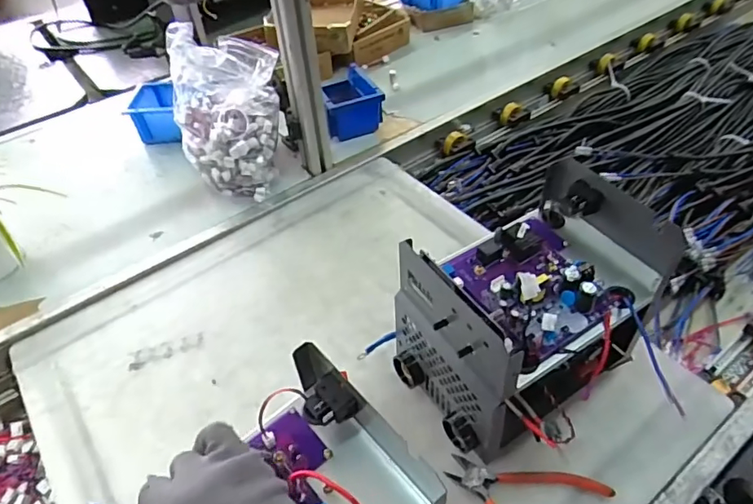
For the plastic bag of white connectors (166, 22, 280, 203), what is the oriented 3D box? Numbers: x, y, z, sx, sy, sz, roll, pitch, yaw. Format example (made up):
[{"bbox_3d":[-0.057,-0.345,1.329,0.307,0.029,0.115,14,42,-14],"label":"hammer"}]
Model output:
[{"bbox_3d":[-0.221,-0.204,0.810,0.160,0.203,0.175,-18,47,-13],"label":"plastic bag of white connectors"}]

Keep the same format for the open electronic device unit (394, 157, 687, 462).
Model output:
[{"bbox_3d":[0.143,0.053,0.512,0.220,0.162,0.162,-26,49,-20],"label":"open electronic device unit"}]

